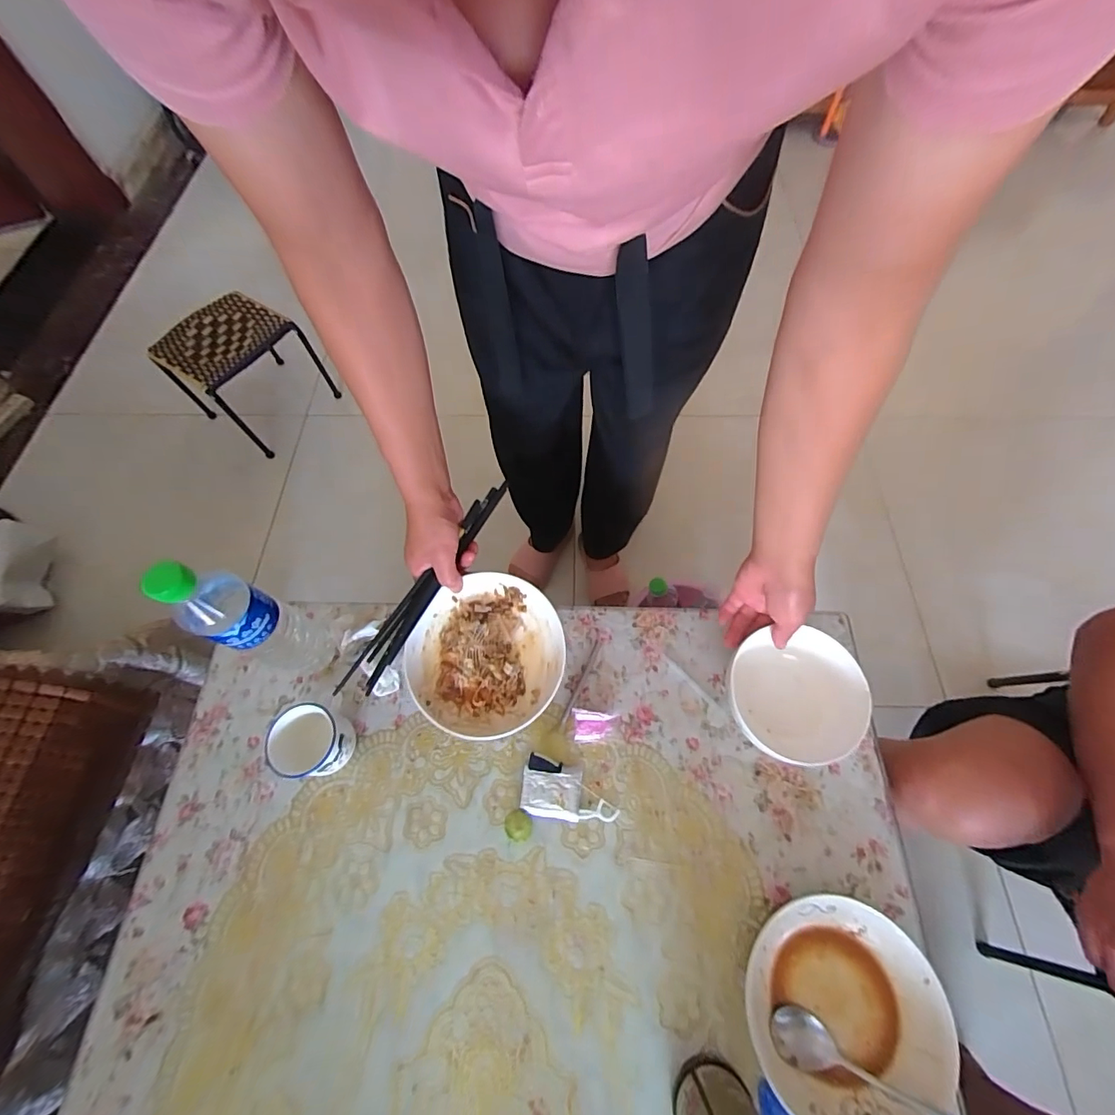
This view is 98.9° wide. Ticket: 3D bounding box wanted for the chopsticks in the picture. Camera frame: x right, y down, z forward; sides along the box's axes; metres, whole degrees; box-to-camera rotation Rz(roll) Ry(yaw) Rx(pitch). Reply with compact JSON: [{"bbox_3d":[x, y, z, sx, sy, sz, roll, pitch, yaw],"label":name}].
[{"bbox_3d":[-0.140,0.025,0.533,0.039,0.028,0.282,26,68,14],"label":"chopsticks"}]

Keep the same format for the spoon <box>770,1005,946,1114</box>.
[{"bbox_3d":[0.286,0.441,0.396,0.201,0.034,0.042,18,65,10],"label":"spoon"}]

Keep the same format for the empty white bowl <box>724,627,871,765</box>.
[{"bbox_3d":[0.253,0.155,0.530,0.138,0.073,0.133,-1,63,1],"label":"empty white bowl"}]

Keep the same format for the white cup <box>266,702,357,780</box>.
[{"bbox_3d":[-0.264,0.201,0.518,0.067,0.083,0.067,-1,63,1],"label":"white cup"}]

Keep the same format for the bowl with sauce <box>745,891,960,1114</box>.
[{"bbox_3d":[0.253,0.411,0.427,0.165,0.033,0.174,-1,63,1],"label":"bowl with sauce"}]

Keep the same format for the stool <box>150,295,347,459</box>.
[{"bbox_3d":[-0.908,-0.534,1.411,0.330,0.303,0.303,31,74,18],"label":"stool"}]

